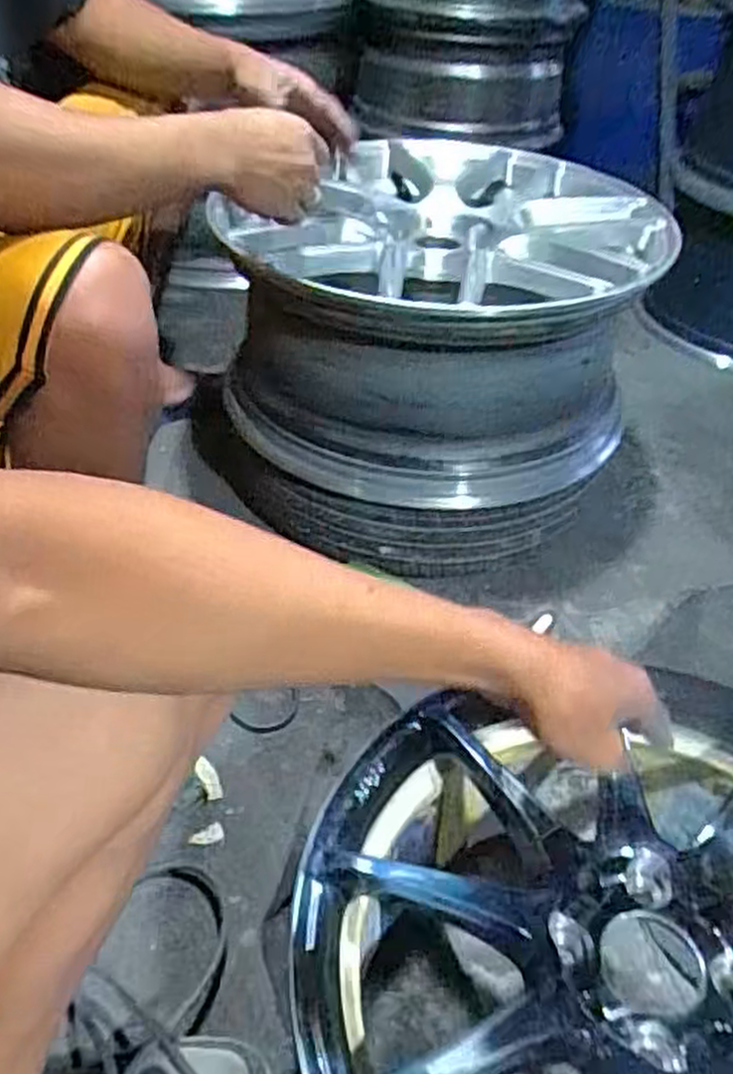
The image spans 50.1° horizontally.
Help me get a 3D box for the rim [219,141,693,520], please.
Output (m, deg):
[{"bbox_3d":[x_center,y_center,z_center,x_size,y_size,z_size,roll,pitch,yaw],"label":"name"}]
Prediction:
[{"bbox_3d":[0.113,-0.286,1.017,0.495,0.264,0.510,2,41,-1],"label":"rim"}]

